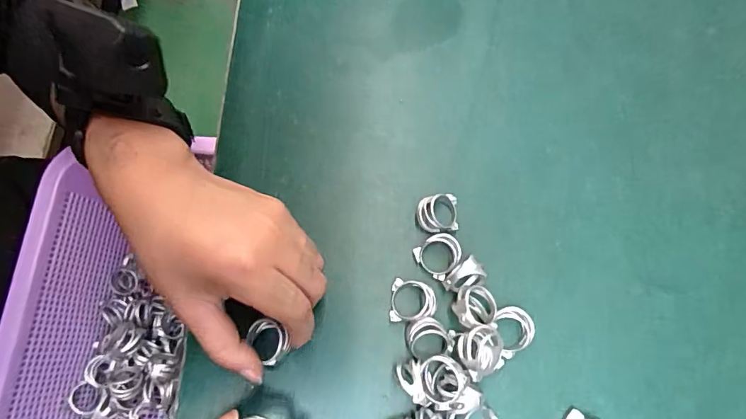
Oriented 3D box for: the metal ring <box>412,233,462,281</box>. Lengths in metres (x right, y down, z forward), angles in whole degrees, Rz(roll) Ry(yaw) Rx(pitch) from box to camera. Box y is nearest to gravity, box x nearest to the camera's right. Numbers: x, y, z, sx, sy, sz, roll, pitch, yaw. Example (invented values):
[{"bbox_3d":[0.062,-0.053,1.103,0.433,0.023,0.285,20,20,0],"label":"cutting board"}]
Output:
[{"bbox_3d":[0.038,0.026,0.255,0.023,0.014,0.023,0,72,-1],"label":"metal ring"}]

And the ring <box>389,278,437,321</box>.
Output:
[{"bbox_3d":[0.022,0.052,0.248,0.025,0.012,0.023,0,72,-1],"label":"ring"}]

